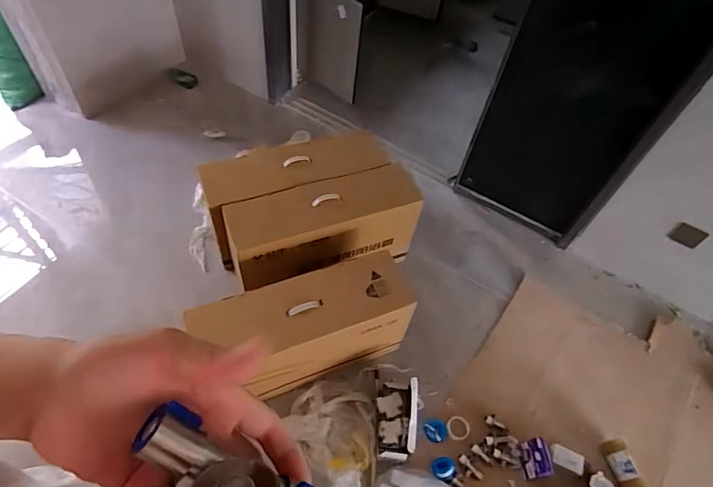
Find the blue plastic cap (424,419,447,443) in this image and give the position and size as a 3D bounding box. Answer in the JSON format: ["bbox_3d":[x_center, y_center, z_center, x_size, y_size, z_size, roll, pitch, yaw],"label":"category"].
[{"bbox_3d":[0.255,0.600,1.450,0.073,0.014,0.069,3,52,-3],"label":"blue plastic cap"}]

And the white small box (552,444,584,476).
[{"bbox_3d":[0.660,0.672,1.411,0.095,0.019,0.067,26,54,14],"label":"white small box"}]

